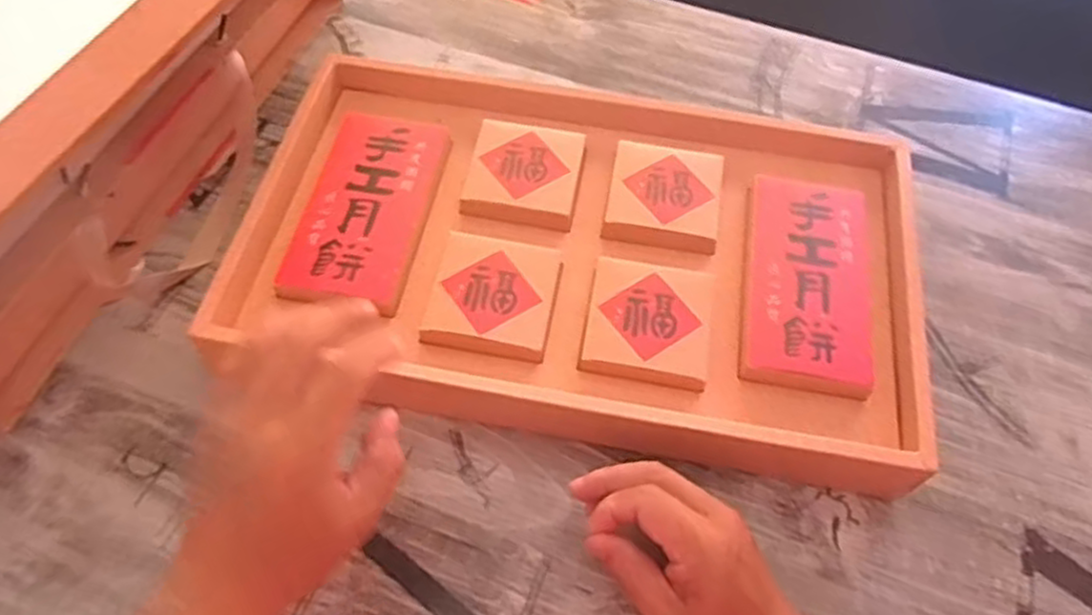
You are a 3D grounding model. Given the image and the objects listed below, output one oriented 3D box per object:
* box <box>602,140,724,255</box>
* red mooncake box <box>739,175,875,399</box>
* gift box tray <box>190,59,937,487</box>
[{"bbox_3d":[0.092,-0.086,0.583,0.083,0.023,0.087,10,60,4],"label":"box"},{"bbox_3d":[0.187,-0.023,0.543,0.085,0.022,0.178,10,60,4],"label":"red mooncake box"},{"bbox_3d":[0.028,-0.048,0.570,0.477,0.050,0.300,12,60,6],"label":"gift box tray"}]

